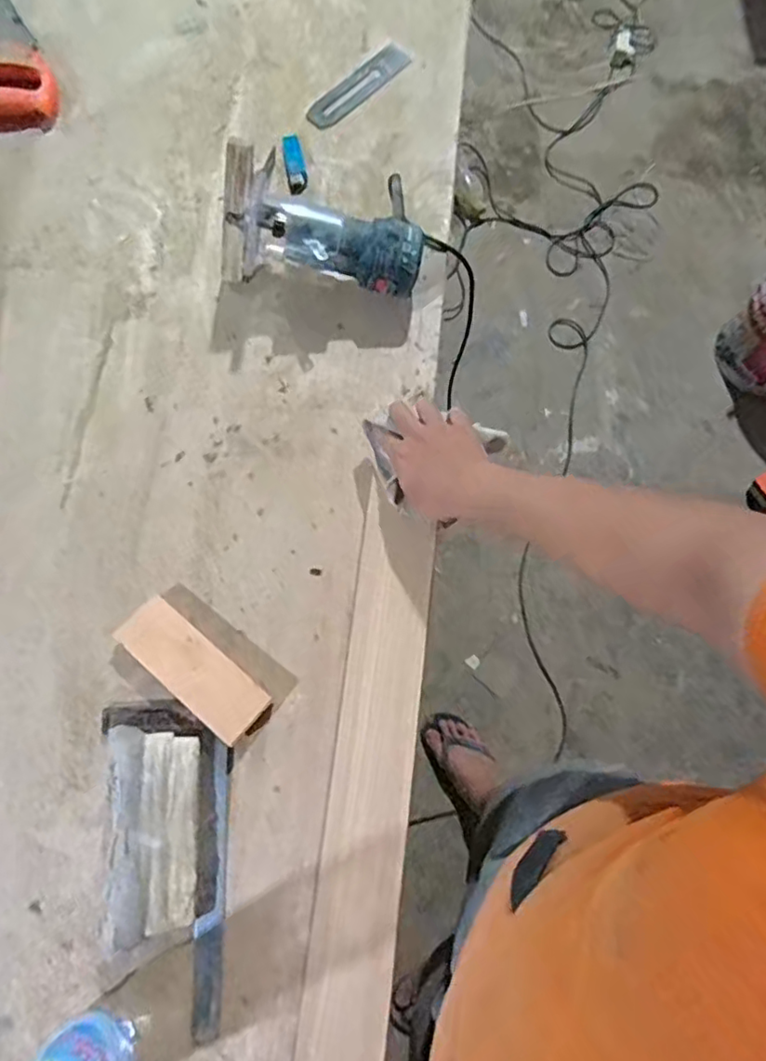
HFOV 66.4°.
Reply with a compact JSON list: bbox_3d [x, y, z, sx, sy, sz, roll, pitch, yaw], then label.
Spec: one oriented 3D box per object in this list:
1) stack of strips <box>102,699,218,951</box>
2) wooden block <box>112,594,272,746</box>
[{"bbox_3d":[-0.220,0.283,0.583,0.106,0.042,0.220,-10,76,-4],"label":"stack of strips"},{"bbox_3d":[-0.201,0.145,0.623,0.168,0.029,0.061,40,78,8],"label":"wooden block"}]

